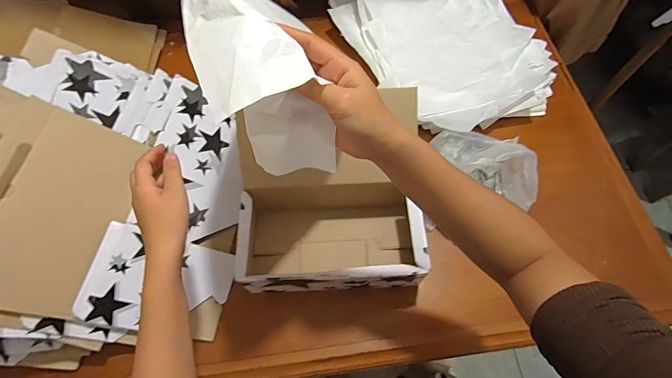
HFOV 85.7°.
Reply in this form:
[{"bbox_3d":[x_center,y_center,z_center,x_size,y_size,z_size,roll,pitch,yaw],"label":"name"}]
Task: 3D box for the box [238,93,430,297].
[{"bbox_3d":[-0.012,0.015,0.587,0.282,0.181,0.266,-3,63,-1],"label":"box"}]

